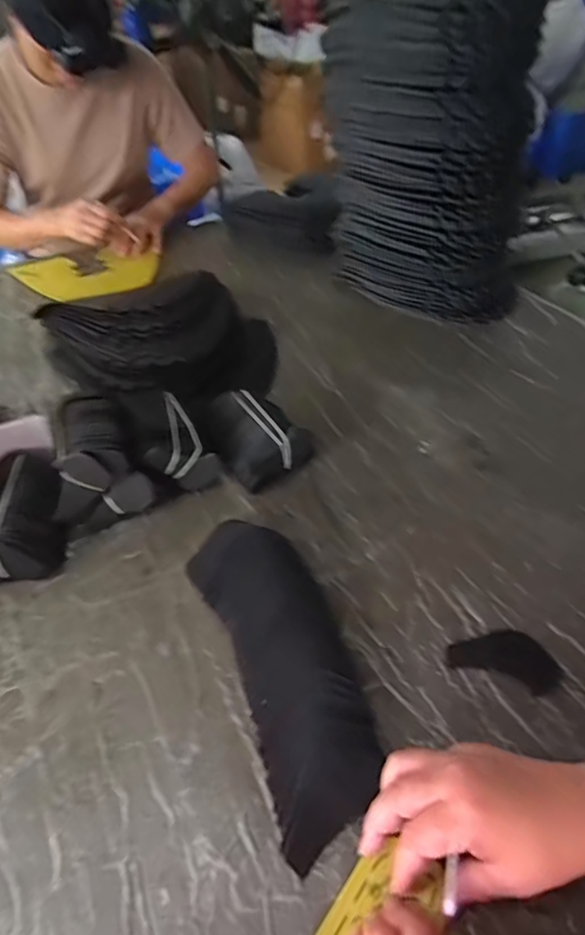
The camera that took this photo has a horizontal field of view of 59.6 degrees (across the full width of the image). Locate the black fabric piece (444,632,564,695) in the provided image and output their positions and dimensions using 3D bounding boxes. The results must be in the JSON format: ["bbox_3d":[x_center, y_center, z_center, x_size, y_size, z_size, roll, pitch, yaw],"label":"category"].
[{"bbox_3d":[0.180,0.158,0.431,0.086,0.004,0.048,14,47,17],"label":"black fabric piece"}]

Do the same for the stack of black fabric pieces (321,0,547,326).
[{"bbox_3d":[0.208,-0.461,0.778,0.312,0.407,0.150,30,53,29],"label":"stack of black fabric pieces"}]

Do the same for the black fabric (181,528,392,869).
[{"bbox_3d":[-0.004,0.152,0.425,0.103,0.038,0.258,-19,47,-15],"label":"black fabric"}]

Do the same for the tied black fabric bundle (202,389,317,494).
[{"bbox_3d":[-0.047,-0.041,0.610,0.089,0.057,0.133,-27,49,-22],"label":"tied black fabric bundle"}]

